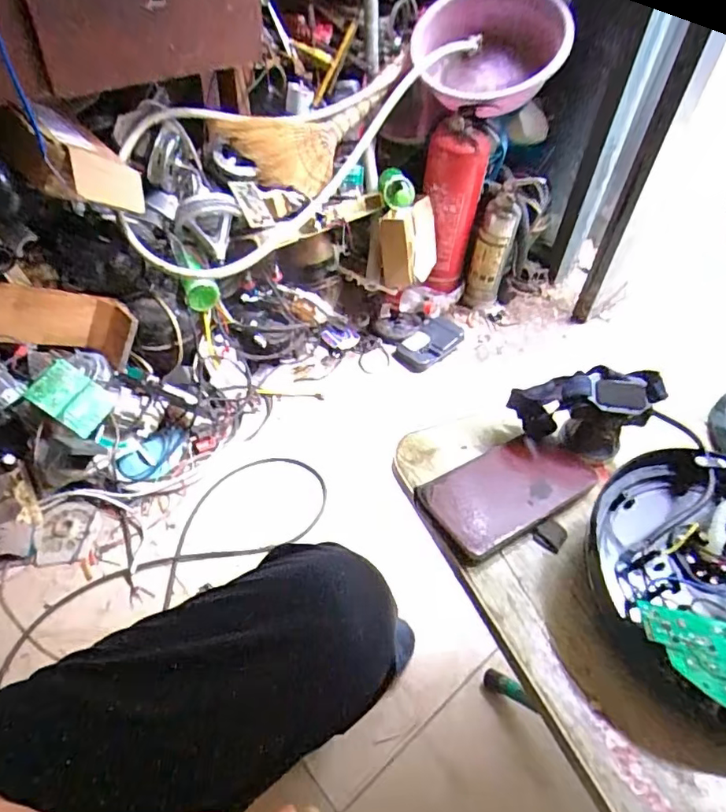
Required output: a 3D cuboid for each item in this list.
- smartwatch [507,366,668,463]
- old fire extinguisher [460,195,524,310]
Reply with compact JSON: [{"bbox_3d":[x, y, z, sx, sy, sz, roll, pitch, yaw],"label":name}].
[{"bbox_3d":[0.207,0.003,0.517,0.125,0.080,0.049,11,47,6],"label":"smartwatch"},{"bbox_3d":[0.326,-0.380,1.390,0.093,0.292,0.075,13,47,8],"label":"old fire extinguisher"}]

